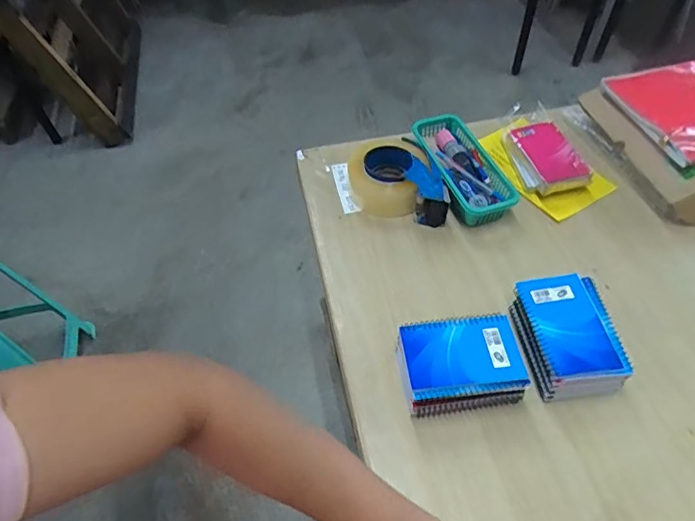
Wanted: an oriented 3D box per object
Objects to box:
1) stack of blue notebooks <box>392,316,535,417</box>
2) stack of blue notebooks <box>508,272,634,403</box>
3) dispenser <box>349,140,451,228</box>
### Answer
[{"bbox_3d":[0.125,0.120,0.568,0.135,0.052,0.093,-8,53,-4],"label":"stack of blue notebooks"},{"bbox_3d":[0.259,0.088,0.584,0.114,0.052,0.141,-9,53,-5],"label":"stack of blue notebooks"},{"bbox_3d":[0.072,-0.121,0.758,0.129,0.061,0.164,-10,53,-6],"label":"dispenser"}]

